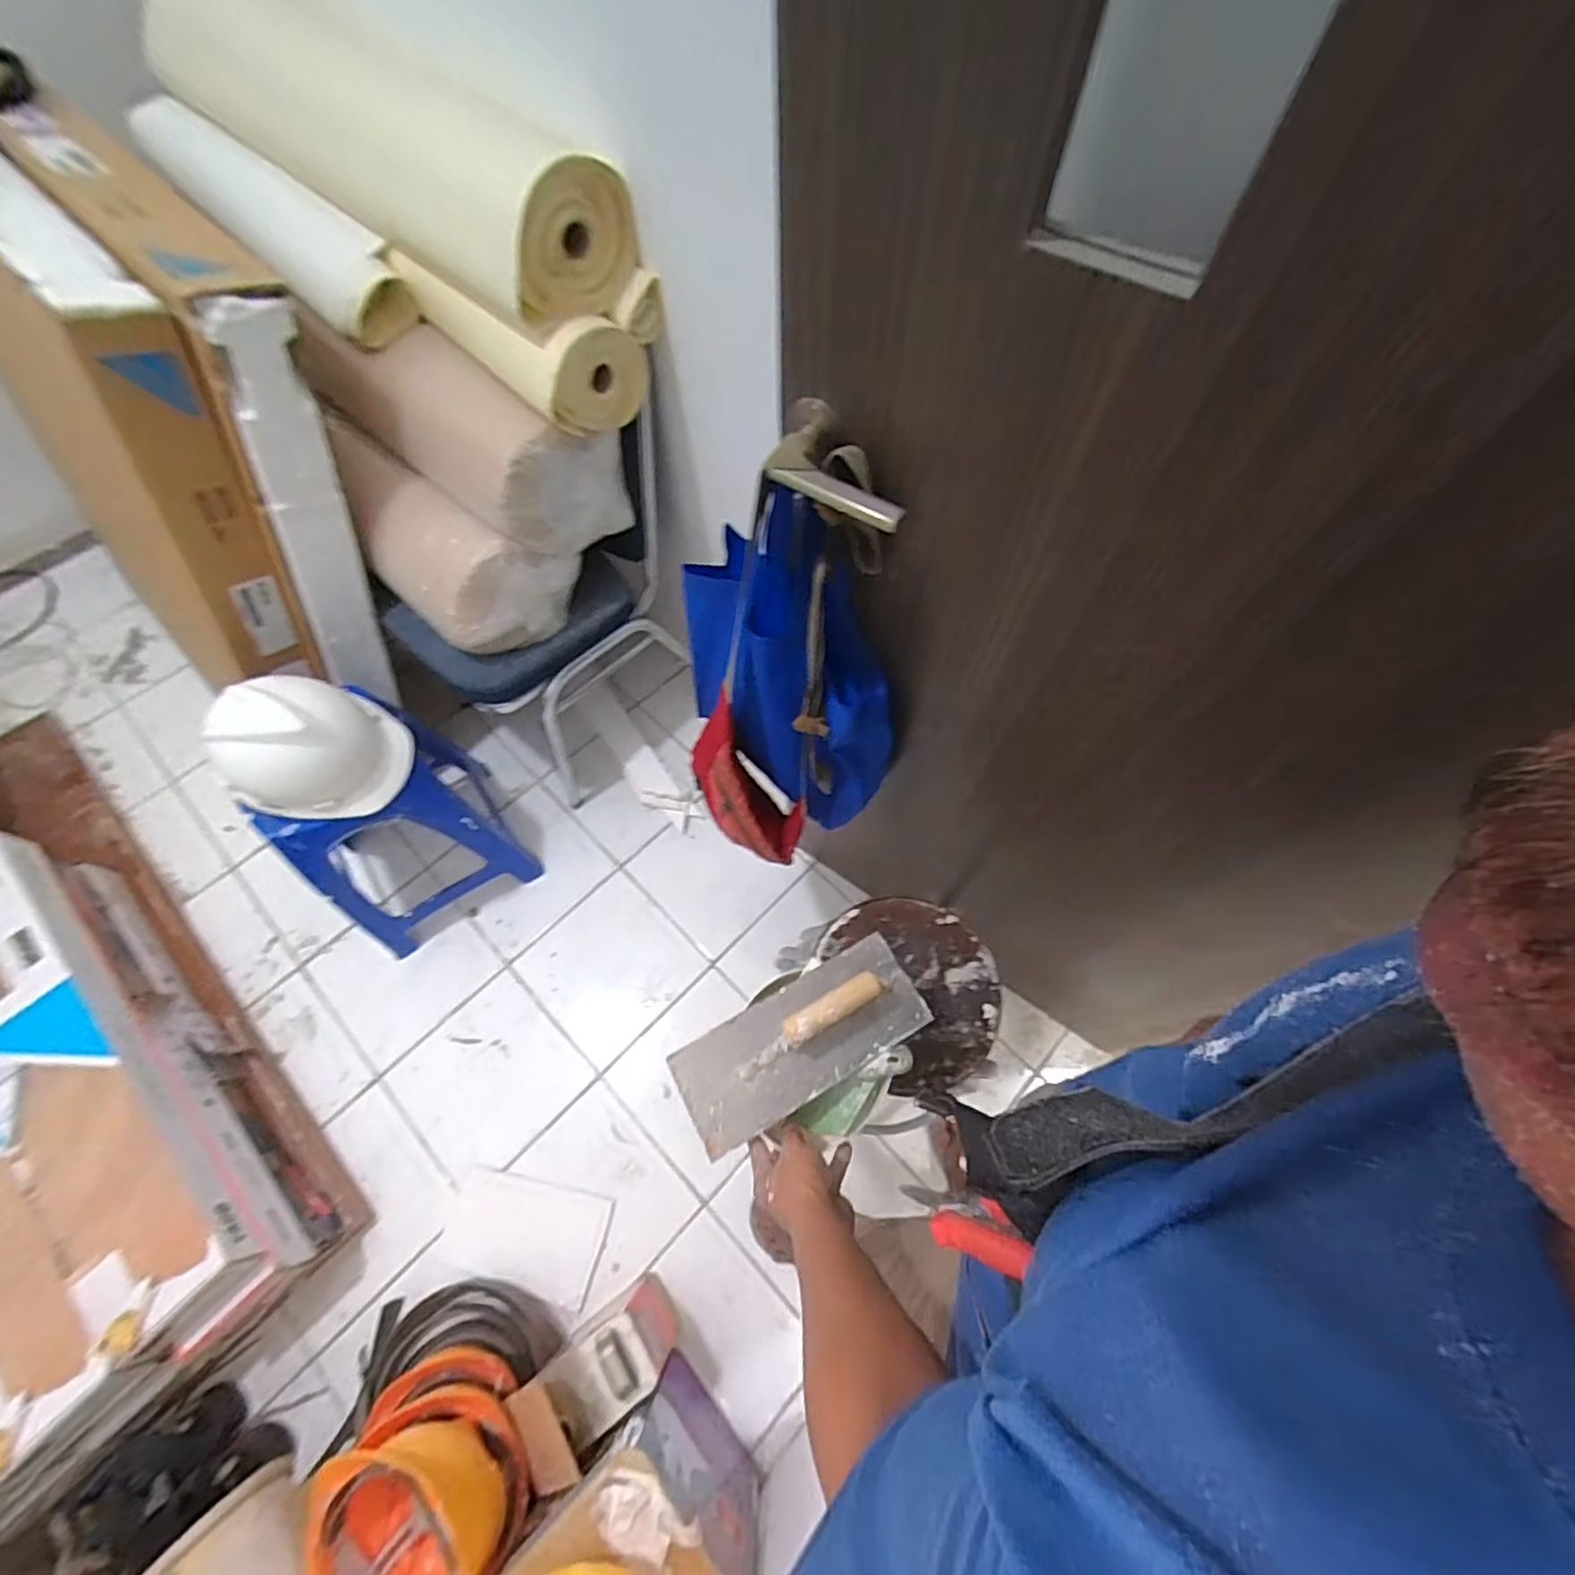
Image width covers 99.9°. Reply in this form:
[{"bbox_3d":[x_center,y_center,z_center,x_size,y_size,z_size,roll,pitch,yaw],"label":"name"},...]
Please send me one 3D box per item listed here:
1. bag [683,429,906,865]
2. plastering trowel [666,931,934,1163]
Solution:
[{"bbox_3d":[-0.004,-0.131,0.797,0.238,0.574,0.260,-6,62,-6],"label":"bag"},{"bbox_3d":[0.015,0.249,0.666,0.254,0.069,0.106,-28,66,-11],"label":"plastering trowel"}]

